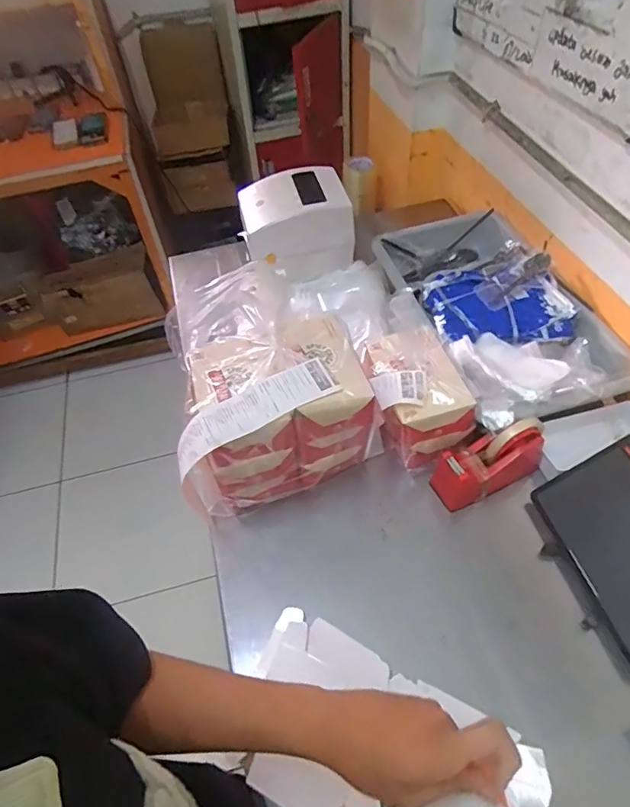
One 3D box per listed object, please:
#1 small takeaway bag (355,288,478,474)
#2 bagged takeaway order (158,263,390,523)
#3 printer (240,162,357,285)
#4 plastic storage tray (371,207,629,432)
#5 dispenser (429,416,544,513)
[{"bbox_3d":[0.151,-0.011,0.796,0.132,0.138,0.183,-18,52,-9],"label":"small takeaway bag"},{"bbox_3d":[-0.065,0.018,0.752,0.267,0.213,0.182,-20,53,-11],"label":"bagged takeaway order"},{"bbox_3d":[-0.037,-0.360,1.067,0.219,0.174,0.149,-10,51,-3],"label":"printer"},{"bbox_3d":[0.309,-0.179,0.906,0.272,0.093,0.503,-15,52,-7],"label":"plastic storage tray"},{"bbox_3d":[0.250,0.086,0.747,0.168,0.105,0.066,-23,53,-13],"label":"dispenser"}]

